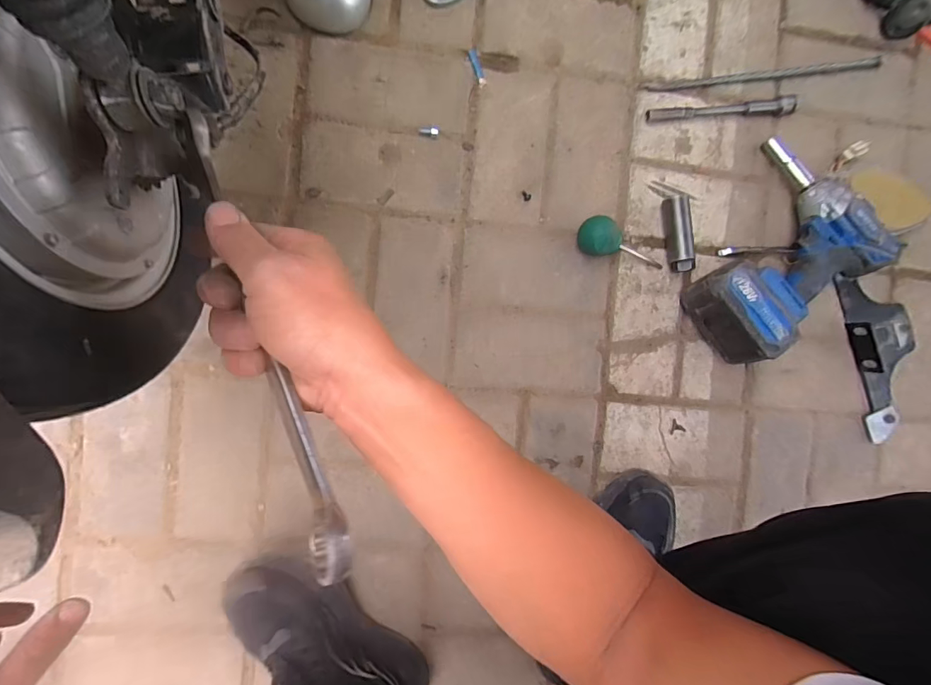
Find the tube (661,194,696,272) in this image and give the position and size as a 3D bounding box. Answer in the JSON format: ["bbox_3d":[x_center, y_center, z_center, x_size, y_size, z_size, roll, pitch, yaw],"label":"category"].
[{"bbox_3d":[0.262,-0.133,0.543,0.026,0.033,0.091,-10,92,-7],"label":"tube"}]

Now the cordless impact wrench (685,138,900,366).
[{"bbox_3d":[0.365,-0.117,0.523,0.228,0.081,0.183,-36,95,-5],"label":"cordless impact wrench"}]

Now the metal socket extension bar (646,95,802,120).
[{"bbox_3d":[0.320,-0.289,0.552,0.192,0.024,0.020,-6,92,-7],"label":"metal socket extension bar"}]

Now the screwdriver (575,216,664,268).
[{"bbox_3d":[0.192,-0.115,0.540,0.119,0.042,0.041,15,89,-25],"label":"screwdriver"}]

